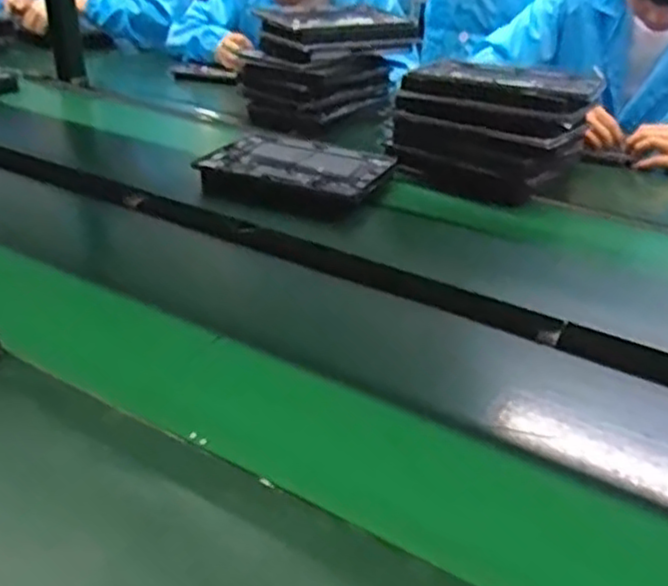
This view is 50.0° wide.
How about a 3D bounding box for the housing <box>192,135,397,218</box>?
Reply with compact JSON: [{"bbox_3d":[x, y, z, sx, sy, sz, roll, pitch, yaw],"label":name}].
[{"bbox_3d":[-0.050,-0.174,1.045,0.263,0.044,0.189,15,33,21],"label":"housing"}]

